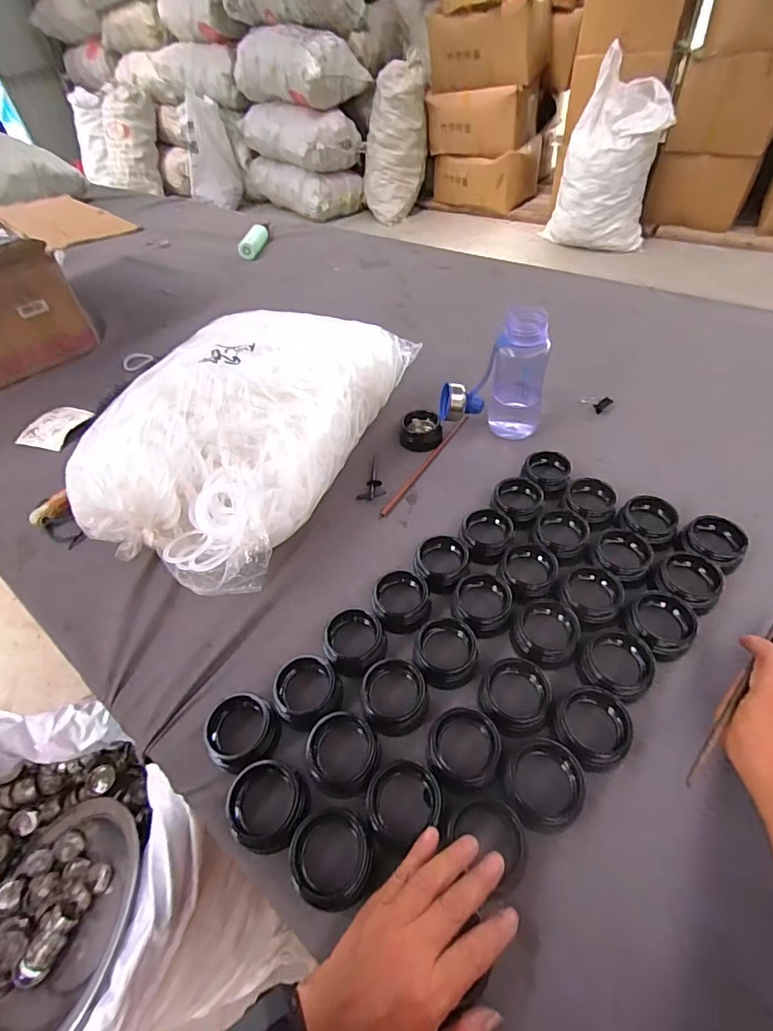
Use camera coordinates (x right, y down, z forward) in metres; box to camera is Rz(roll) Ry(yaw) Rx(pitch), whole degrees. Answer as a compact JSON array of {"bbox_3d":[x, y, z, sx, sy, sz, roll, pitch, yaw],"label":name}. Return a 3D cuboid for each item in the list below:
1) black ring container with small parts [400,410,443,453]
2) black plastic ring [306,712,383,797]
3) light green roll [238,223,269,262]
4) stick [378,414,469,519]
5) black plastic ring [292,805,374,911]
[{"bbox_3d":[0.054,-0.132,0.706,0.068,0.030,0.055,-6,49,2],"label":"black ring container with small parts"},{"bbox_3d":[-0.040,0.214,0.416,0.062,0.021,0.064,-3,49,4],"label":"black plastic ring"},{"bbox_3d":[-0.380,-0.791,1.333,0.049,0.049,0.169,1,50,7],"label":"light green roll"},{"bbox_3d":[0.062,-0.080,0.684,0.015,0.007,0.250,25,56,25],"label":"stick"},{"bbox_3d":[-0.044,0.273,0.369,0.062,0.030,0.066,-3,49,4],"label":"black plastic ring"}]

